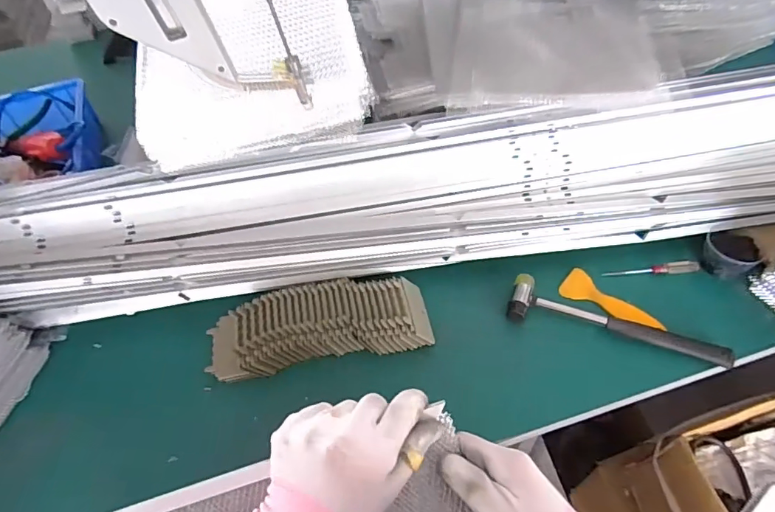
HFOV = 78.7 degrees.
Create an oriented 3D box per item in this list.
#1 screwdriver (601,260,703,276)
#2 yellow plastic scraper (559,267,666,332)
[{"bbox_3d":[0.344,0.018,0.616,0.119,0.015,0.012,-3,52,3],"label":"screwdriver"},{"bbox_3d":[0.281,0.054,0.589,0.121,0.008,0.051,27,59,24],"label":"yellow plastic scraper"}]

